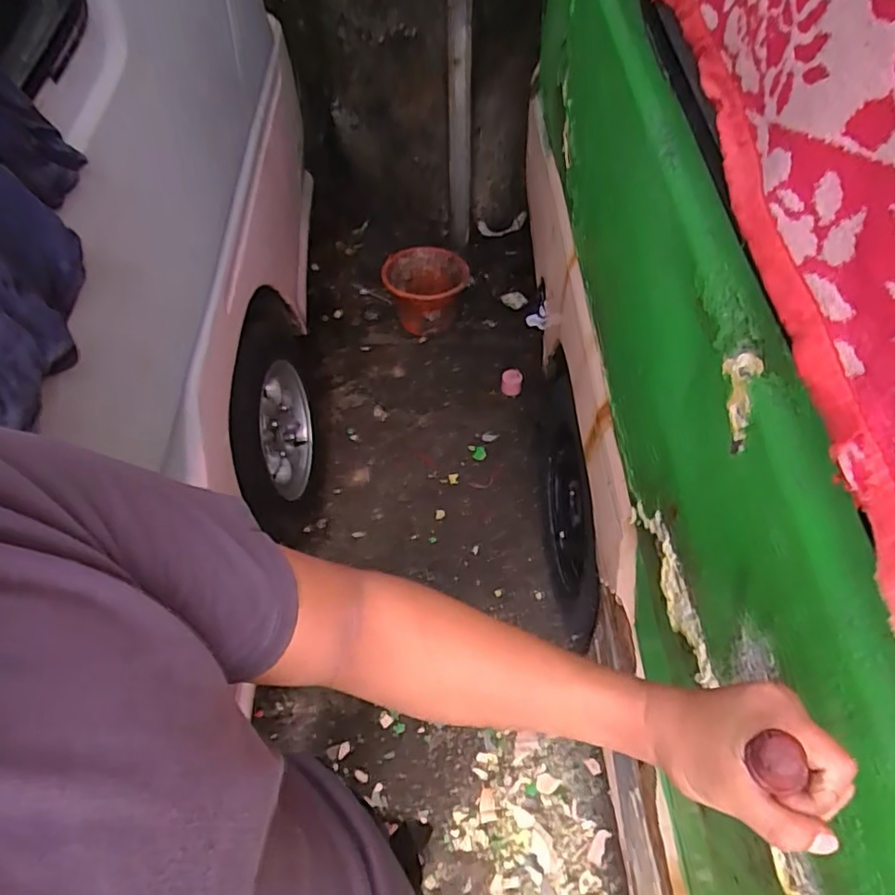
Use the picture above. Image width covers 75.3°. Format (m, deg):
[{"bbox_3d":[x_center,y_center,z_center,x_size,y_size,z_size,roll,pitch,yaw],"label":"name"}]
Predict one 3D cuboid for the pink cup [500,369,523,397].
[{"bbox_3d":[0.197,-0.202,1.775,0.064,0.050,0.073,6,53,5],"label":"pink cup"}]

